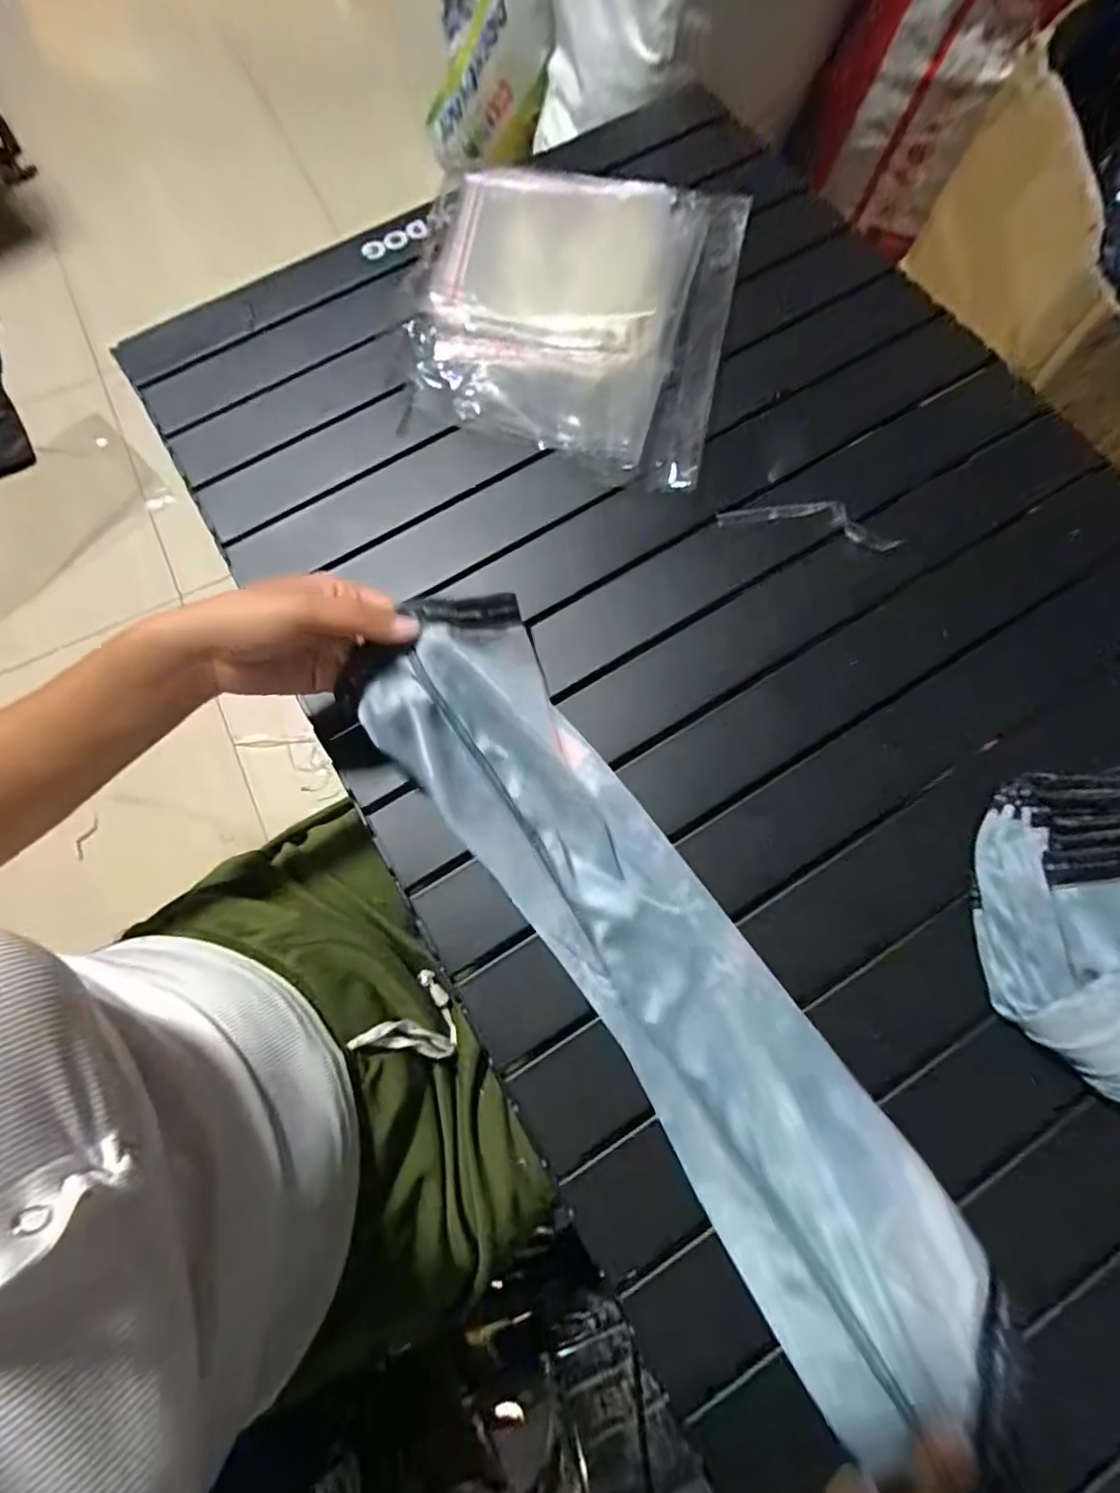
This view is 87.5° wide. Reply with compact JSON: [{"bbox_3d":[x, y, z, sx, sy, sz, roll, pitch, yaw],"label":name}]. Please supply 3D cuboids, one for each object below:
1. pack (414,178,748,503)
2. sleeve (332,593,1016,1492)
[{"bbox_3d":[0.007,-0.350,0.468,0.251,0.028,0.286,11,75,5],"label":"pack"},{"bbox_3d":[0.039,0.109,0.308,0.119,0.077,0.434,-36,77,-8],"label":"sleeve"}]

